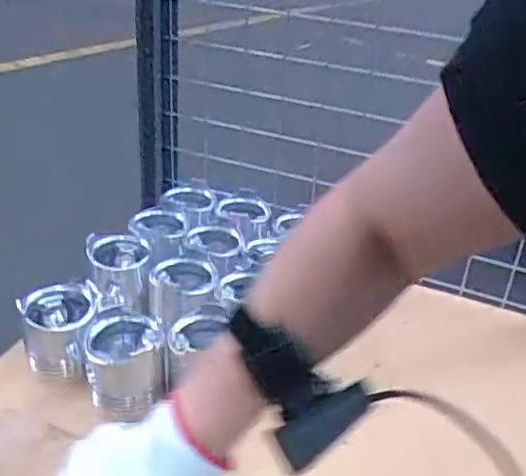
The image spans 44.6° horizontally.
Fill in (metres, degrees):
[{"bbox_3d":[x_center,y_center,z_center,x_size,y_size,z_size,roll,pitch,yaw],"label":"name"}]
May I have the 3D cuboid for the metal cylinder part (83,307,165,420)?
[{"bbox_3d":[-0.155,0.139,0.720,0.081,0.084,0.079,-3,31,-13],"label":"metal cylinder part"}]

